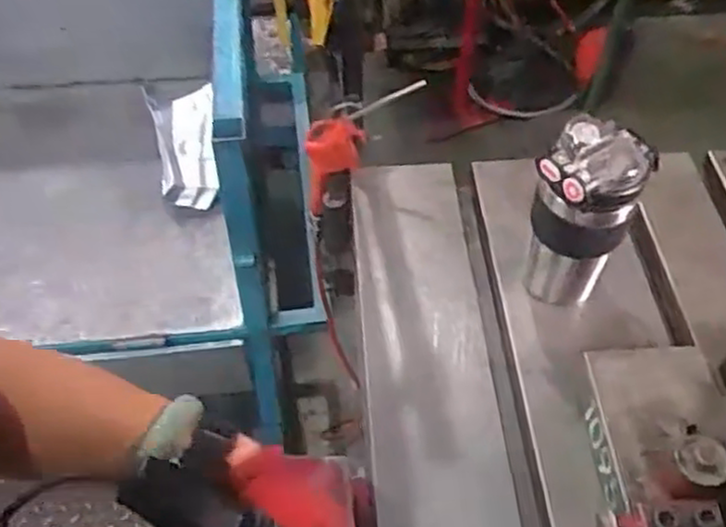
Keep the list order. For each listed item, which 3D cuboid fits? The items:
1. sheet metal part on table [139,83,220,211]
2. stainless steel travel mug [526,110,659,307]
[{"bbox_3d":[-0.304,-0.198,1.256,0.103,0.056,0.205,-6,88,-6],"label":"sheet metal part on table"},{"bbox_3d":[0.193,-0.039,0.662,0.082,0.192,0.072,23,55,16],"label":"stainless steel travel mug"}]

